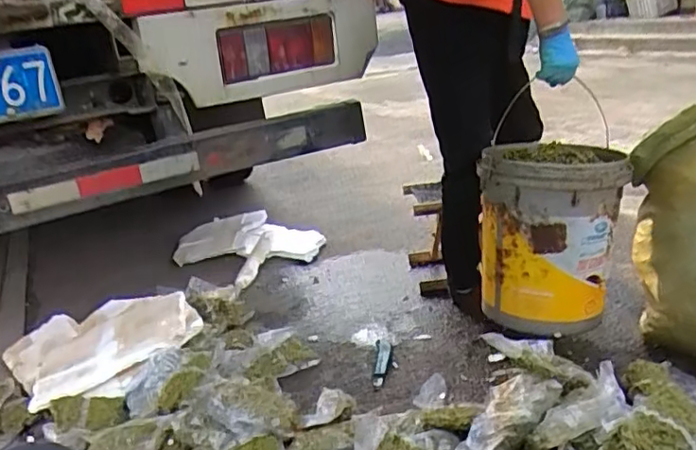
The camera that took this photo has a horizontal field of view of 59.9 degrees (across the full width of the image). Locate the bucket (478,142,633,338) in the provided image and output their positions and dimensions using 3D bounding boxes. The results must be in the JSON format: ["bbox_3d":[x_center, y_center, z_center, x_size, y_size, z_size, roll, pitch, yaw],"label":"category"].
[{"bbox_3d":[0.463,0.020,1.400,0.298,0.373,0.298,1,21,16],"label":"bucket"}]

